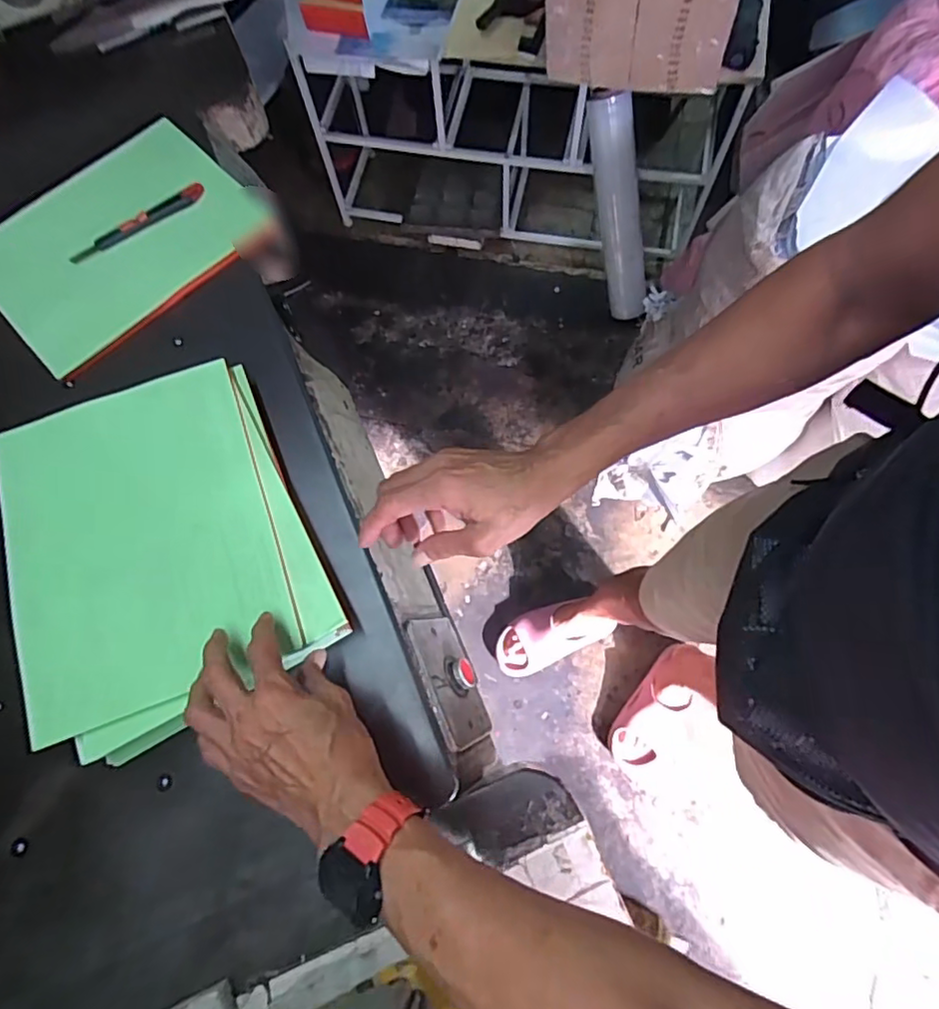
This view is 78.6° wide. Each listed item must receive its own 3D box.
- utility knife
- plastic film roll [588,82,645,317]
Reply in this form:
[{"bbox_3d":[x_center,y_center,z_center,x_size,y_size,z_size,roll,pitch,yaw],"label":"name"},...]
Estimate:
[{"bbox_3d":[-0.360,-0.306,0.620,0.156,0.014,0.016,-35,74,-9],"label":"utility knife"},{"bbox_3d":[0.358,-0.683,1.360,0.086,0.515,0.087,-12,43,11],"label":"plastic film roll"}]

